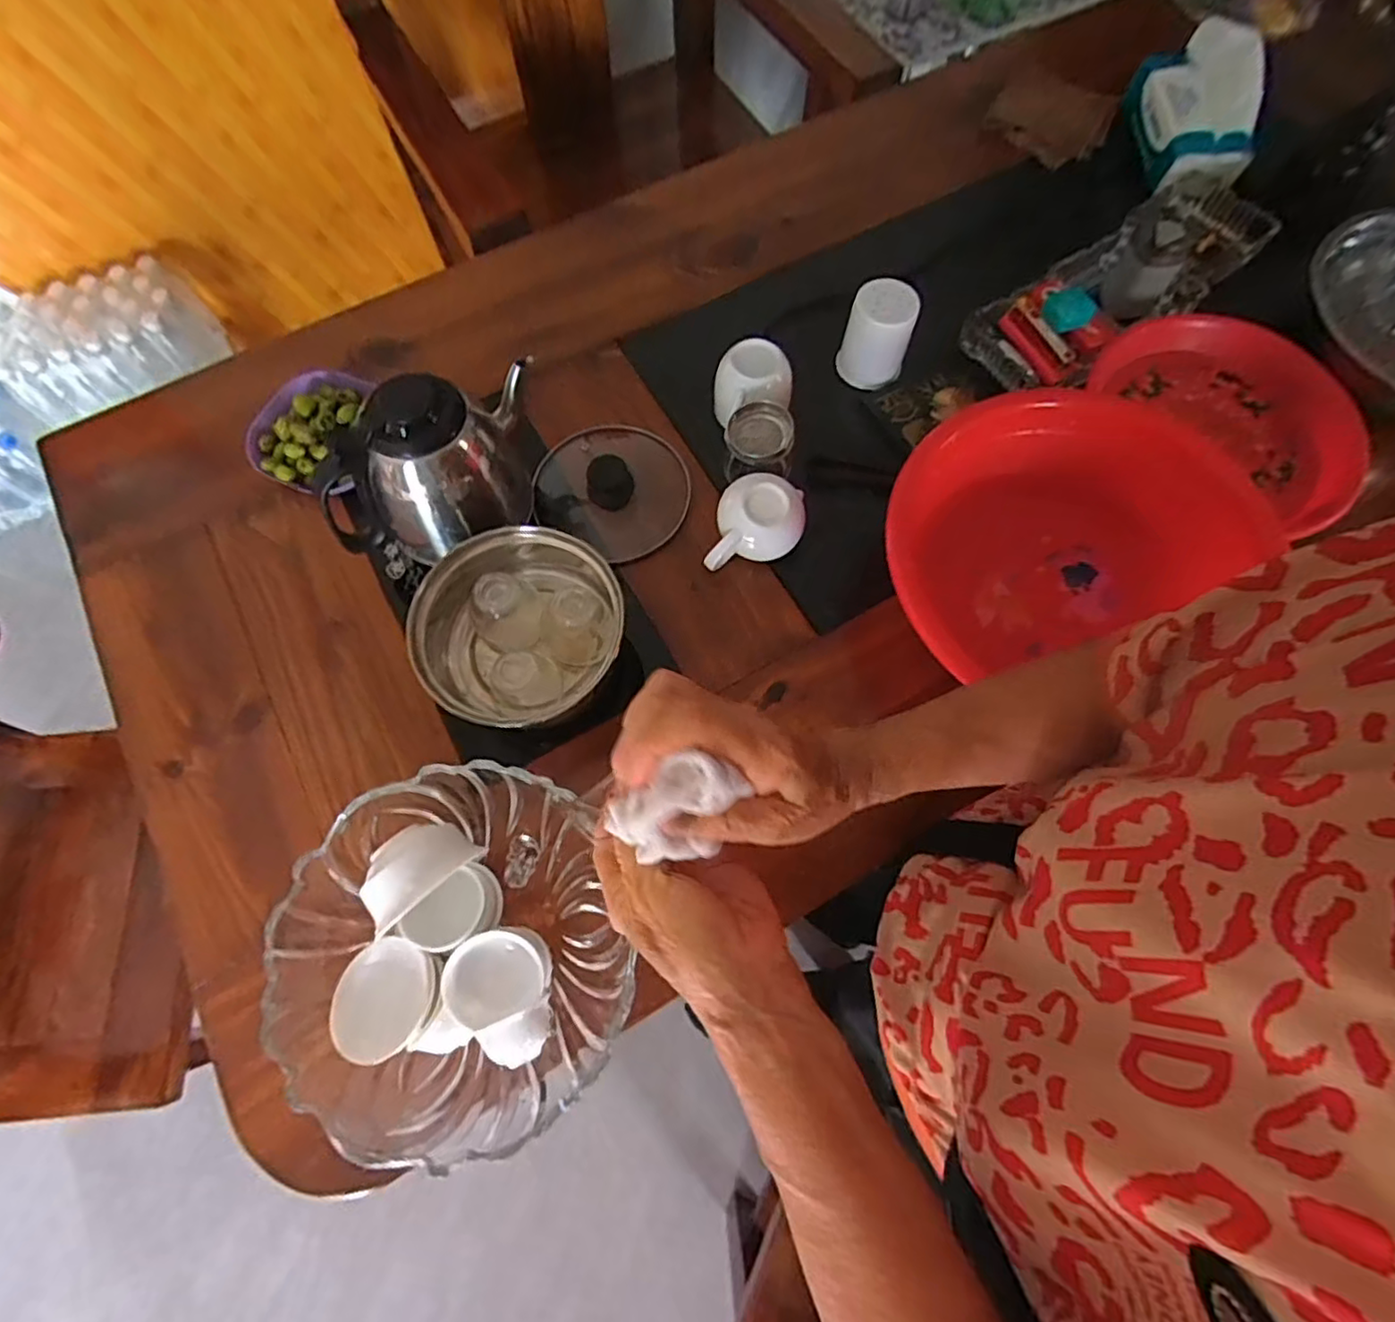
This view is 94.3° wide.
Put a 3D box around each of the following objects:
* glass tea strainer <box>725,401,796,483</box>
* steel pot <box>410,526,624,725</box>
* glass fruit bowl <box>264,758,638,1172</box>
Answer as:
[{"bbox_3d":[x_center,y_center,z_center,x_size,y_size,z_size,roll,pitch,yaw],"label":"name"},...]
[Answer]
[{"bbox_3d":[0.058,-0.201,0.609,0.062,0.053,0.063,3,71,2],"label":"glass tea strainer"},{"bbox_3d":[-0.143,-0.020,0.535,0.146,0.094,0.160,0,71,1],"label":"steel pot"},{"bbox_3d":[-0.169,0.195,0.454,0.205,0.119,0.225,0,71,1],"label":"glass fruit bowl"}]

